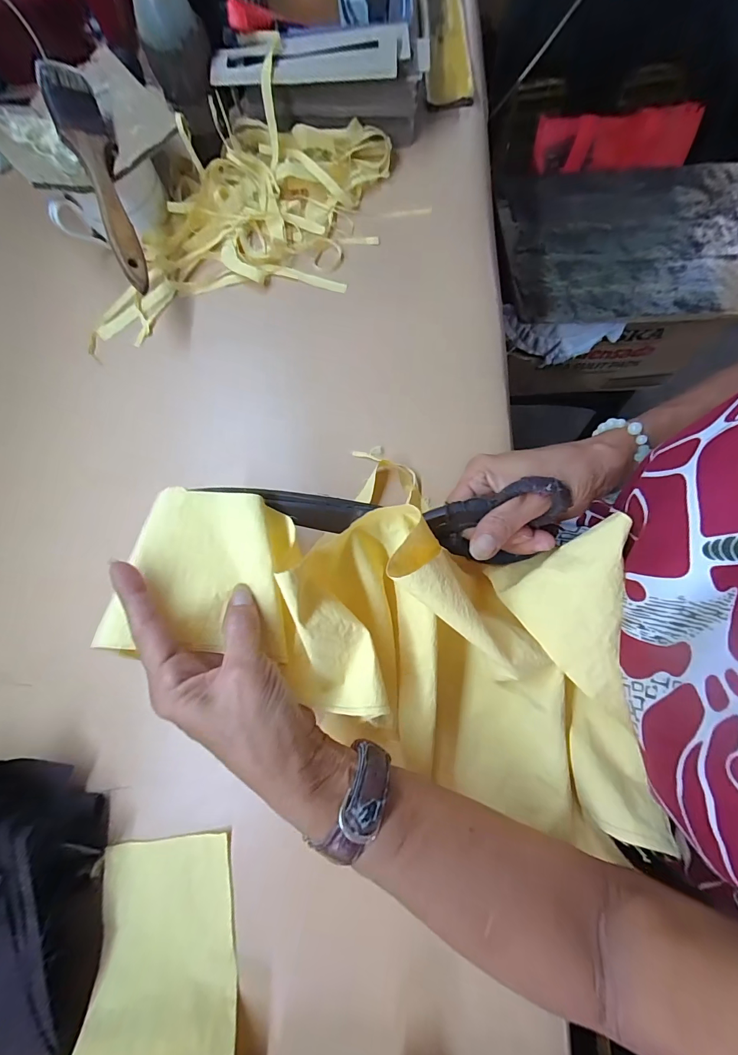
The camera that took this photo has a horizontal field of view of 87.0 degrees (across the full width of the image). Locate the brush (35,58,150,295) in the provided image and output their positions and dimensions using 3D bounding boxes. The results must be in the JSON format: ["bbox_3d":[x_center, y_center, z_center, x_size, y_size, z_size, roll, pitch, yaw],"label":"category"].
[{"bbox_3d":[-0.211,-0.276,0.310,0.039,0.009,0.172,-21,93,-29],"label":"brush"}]

